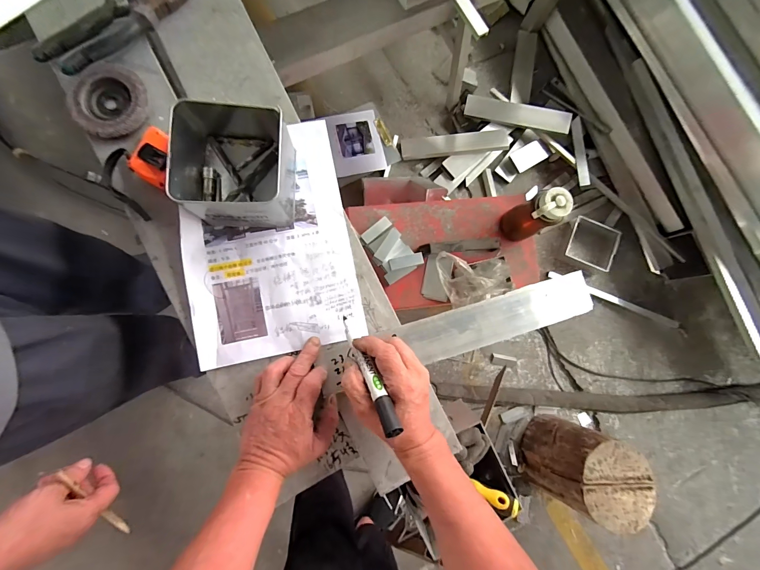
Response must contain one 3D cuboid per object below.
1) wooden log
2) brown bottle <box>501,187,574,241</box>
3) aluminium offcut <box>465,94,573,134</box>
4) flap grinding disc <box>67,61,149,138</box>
[{"bbox_3d":[0.569,0.511,0.980,0.195,0.291,0.212,7,84,-4],"label":"wooden log"},{"bbox_3d":[0.330,-0.147,0.732,0.074,0.175,0.071,1,84,-5],"label":"brown bottle"},{"bbox_3d":[0.471,-0.587,1.164,0.351,0.025,0.072,12,104,2],"label":"aluminium offcut"},{"bbox_3d":[-0.344,-0.235,0.433,0.088,0.015,0.096,1,84,-5],"label":"flap grinding disc"}]

